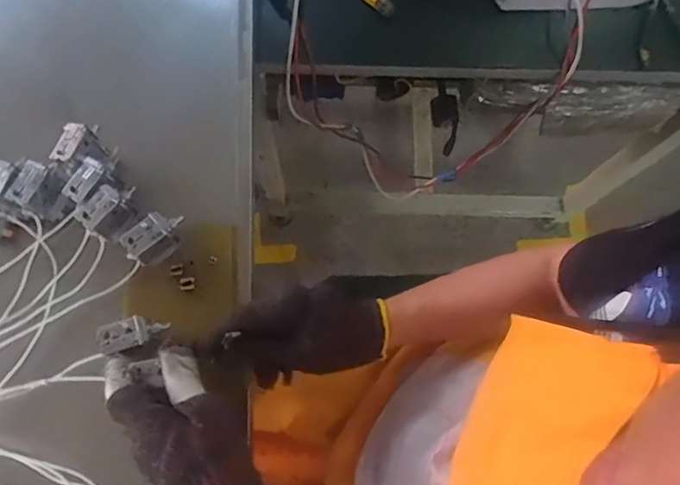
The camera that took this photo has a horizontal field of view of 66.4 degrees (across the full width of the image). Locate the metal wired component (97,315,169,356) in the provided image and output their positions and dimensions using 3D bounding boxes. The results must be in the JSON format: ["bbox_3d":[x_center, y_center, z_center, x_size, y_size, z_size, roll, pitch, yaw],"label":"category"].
[{"bbox_3d":[-0.169,0.074,0.421,0.052,0.021,0.025,-16,77,-6],"label":"metal wired component"}]

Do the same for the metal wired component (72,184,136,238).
[{"bbox_3d":[-0.209,-0.026,0.464,0.029,0.046,0.039,39,78,8],"label":"metal wired component"}]

